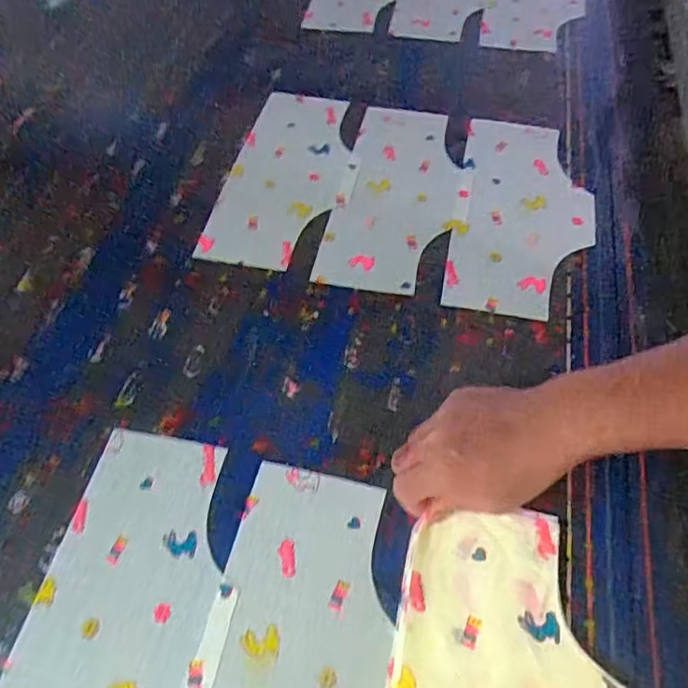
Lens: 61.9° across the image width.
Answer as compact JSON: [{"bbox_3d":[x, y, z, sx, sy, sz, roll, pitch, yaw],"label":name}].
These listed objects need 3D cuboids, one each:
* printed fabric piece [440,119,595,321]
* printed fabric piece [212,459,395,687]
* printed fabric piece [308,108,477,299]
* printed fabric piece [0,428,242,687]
[{"bbox_3d":[0.207,-0.154,0.658,0.151,0.012,0.294,10,58,9],"label":"printed fabric piece"},{"bbox_3d":[-0.040,0.240,0.414,0.135,0.004,0.301,10,58,9],"label":"printed fabric piece"},{"bbox_3d":[0.072,-0.184,0.678,0.148,0.009,0.300,9,58,9],"label":"printed fabric piece"},{"bbox_3d":[-0.166,0.215,0.437,0.151,0.006,0.298,8,58,8],"label":"printed fabric piece"}]

